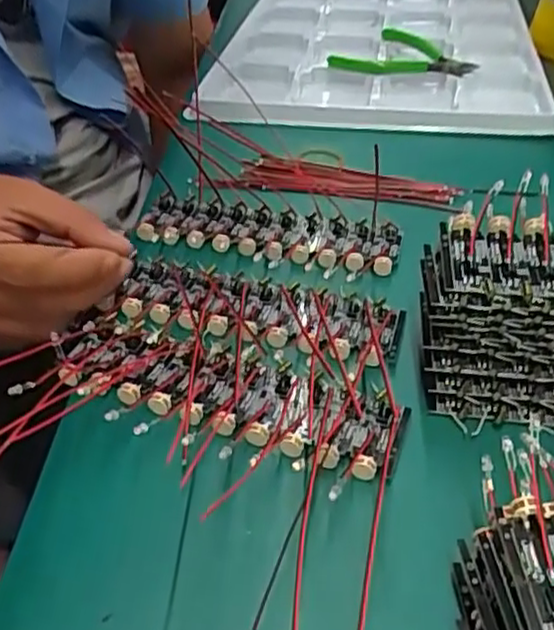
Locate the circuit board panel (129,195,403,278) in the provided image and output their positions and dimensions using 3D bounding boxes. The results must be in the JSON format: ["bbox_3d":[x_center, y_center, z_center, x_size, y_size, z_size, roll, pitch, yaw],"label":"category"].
[{"bbox_3d":[-0.005,-0.048,0.413,0.152,0.013,0.051,9,40,9],"label":"circuit board panel"}]

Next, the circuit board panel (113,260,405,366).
[{"bbox_3d":[-0.011,-0.001,0.359,0.146,0.014,0.047,11,40,12],"label":"circuit board panel"}]

